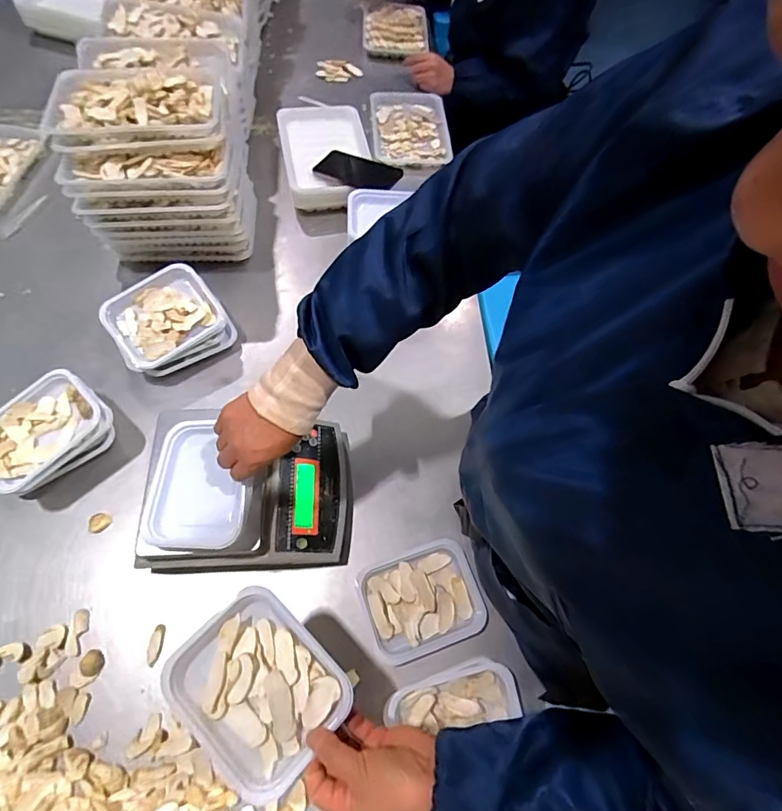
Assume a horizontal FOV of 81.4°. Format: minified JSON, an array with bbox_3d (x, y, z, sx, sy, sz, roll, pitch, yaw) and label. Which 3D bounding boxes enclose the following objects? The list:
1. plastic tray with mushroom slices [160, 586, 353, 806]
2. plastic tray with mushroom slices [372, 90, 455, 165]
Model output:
[{"bbox_3d":[-0.120,0.251,0.407,0.142,0.027,0.121,40,68,15],"label":"plastic tray with mushroom slices"},{"bbox_3d":[0.044,-0.614,1.001,0.166,0.031,0.227,-3,64,-5],"label":"plastic tray with mushroom slices"}]

